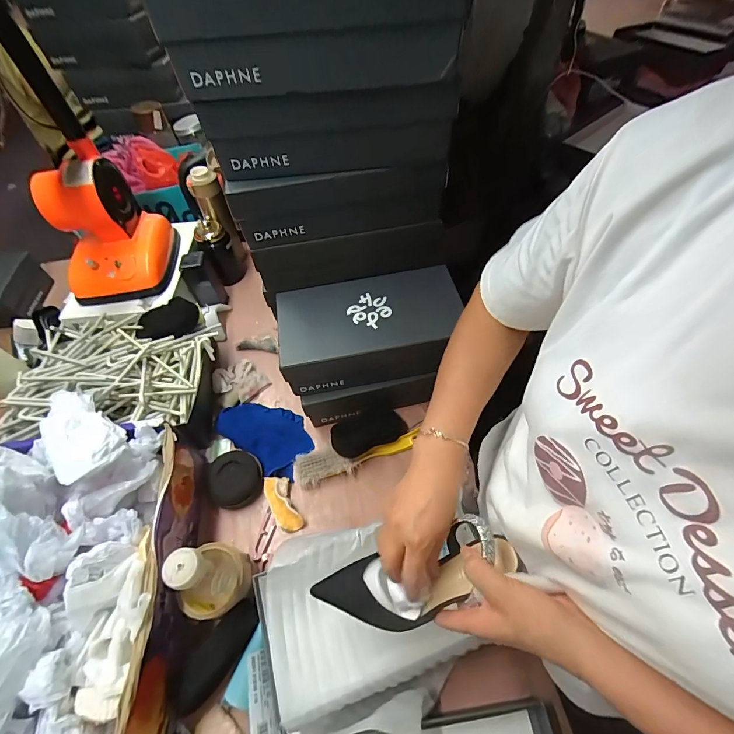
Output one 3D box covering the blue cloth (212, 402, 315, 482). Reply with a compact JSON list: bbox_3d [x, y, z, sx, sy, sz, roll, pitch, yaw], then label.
[{"bbox_3d":[-0.190,0.122,0.683,0.179,0.025,0.113,21,60,17],"label":"blue cloth"}]

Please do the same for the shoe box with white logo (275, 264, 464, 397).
[{"bbox_3d":[0.006,-0.065,0.628,0.300,0.096,0.164,-11,56,-4],"label":"shoe box with white logo"}]

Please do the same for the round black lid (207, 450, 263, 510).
[{"bbox_3d":[-0.221,0.188,0.625,0.083,0.014,0.092,-5,63,-17],"label":"round black lid"}]

